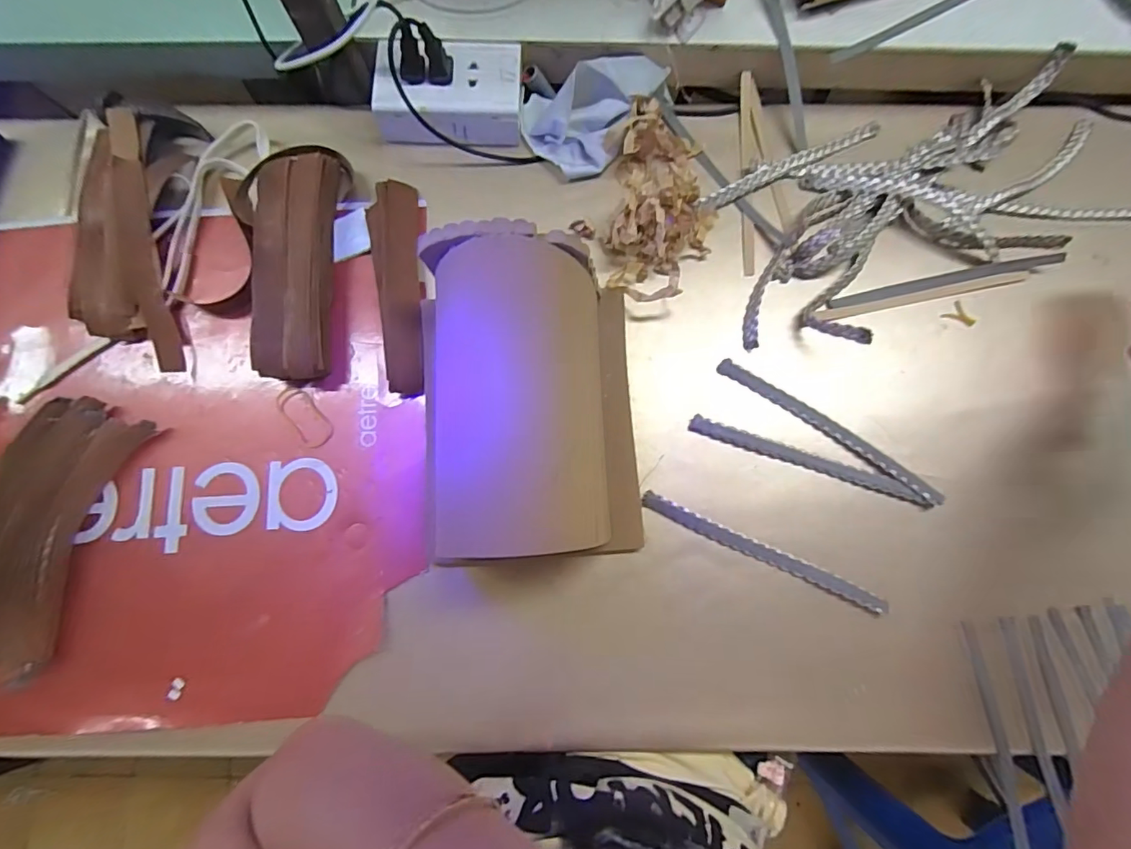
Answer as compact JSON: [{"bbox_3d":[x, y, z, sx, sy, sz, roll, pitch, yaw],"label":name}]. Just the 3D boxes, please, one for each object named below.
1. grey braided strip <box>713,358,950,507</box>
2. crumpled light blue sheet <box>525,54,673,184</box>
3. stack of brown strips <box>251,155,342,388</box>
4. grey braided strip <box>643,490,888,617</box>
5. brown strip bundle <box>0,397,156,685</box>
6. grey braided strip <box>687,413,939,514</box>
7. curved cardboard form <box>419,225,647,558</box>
[{"bbox_3d":[0.205,0.003,0.378,0.190,0.012,0.013,35,82,6],"label":"grey braided strip"},{"bbox_3d":[0.030,-0.267,0.410,0.129,0.044,0.086,-9,80,-1],"label":"crumpled light blue sheet"},{"bbox_3d":[-0.214,-0.131,0.390,0.061,0.035,0.194,-2,80,0],"label":"stack of brown strips"},{"bbox_3d":[0.147,0.096,0.362,0.189,0.008,0.011,25,81,4],"label":"grey braided strip"},{"bbox_3d":[-0.392,0.076,0.361,0.081,0.030,0.191,19,81,3],"label":"brown strip bundle"},{"bbox_3d":[0.187,0.027,0.375,0.184,0.009,0.012,19,81,3],"label":"grey braided strip"},{"bbox_3d":[-0.023,-0.011,0.330,0.150,0.107,0.207,-2,80,0],"label":"curved cardboard form"}]

